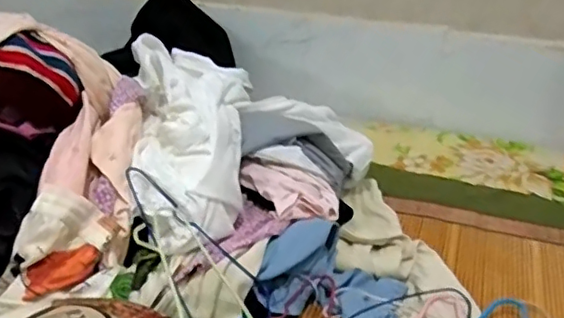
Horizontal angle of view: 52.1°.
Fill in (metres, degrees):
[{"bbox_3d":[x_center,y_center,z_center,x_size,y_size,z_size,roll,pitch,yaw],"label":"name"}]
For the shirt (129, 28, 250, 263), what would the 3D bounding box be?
[{"bbox_3d":[-0.143,-0.061,0.903,0.180,0.124,0.503,-3,29,-7],"label":"shirt"}]

